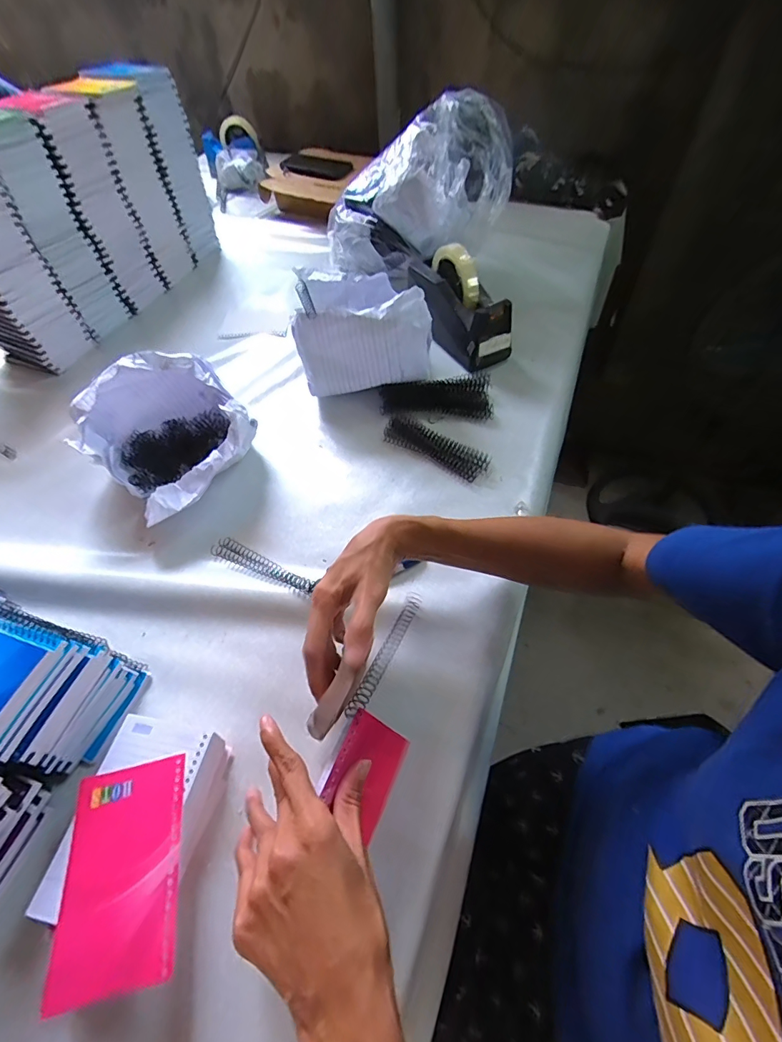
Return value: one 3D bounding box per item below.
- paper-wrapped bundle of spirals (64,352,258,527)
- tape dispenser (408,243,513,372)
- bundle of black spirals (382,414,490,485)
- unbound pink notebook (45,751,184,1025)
[{"bbox_3d":[-0.276,-0.113,0.525,0.176,0.126,0.206,-34,60,-18],"label":"paper-wrapped bundle of spirals"},{"bbox_3d":[0.106,-0.342,0.654,0.080,0.117,0.192,-25,57,-13],"label":"tape dispenser"},{"bbox_3d":[0.058,-0.101,0.563,0.152,0.010,0.049,31,63,23],"label":"bundle of black spirals"},{"bbox_3d":[-0.191,0.244,0.297,0.077,0.011,0.127,-12,56,-4],"label":"unbound pink notebook"}]

